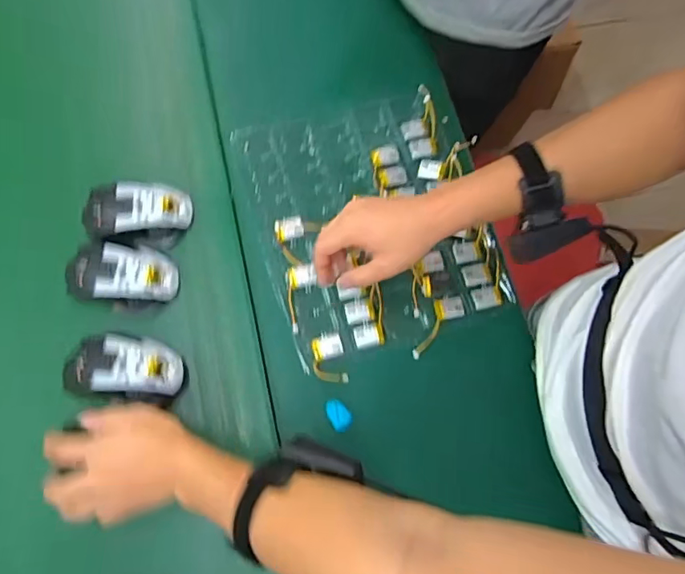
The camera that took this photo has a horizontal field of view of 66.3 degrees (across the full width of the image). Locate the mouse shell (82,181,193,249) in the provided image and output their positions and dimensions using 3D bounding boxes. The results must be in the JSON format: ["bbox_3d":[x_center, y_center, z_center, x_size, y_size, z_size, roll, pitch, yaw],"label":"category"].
[{"bbox_3d":[-0.230,-0.080,0.585,0.112,0.034,0.073,0,73,0],"label":"mouse shell"}]

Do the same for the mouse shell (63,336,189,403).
[{"bbox_3d":[-0.219,0.080,0.524,0.113,0.040,0.063,4,73,1],"label":"mouse shell"}]

